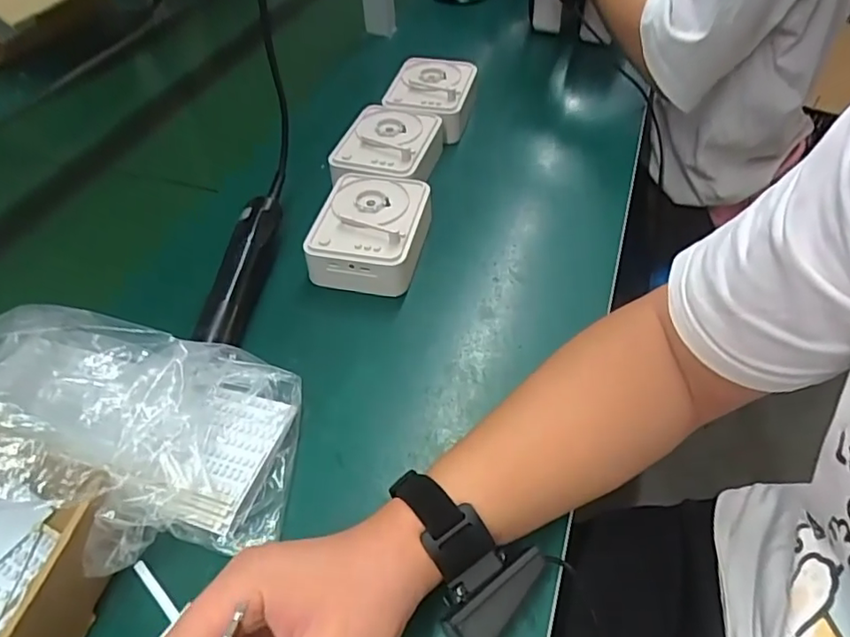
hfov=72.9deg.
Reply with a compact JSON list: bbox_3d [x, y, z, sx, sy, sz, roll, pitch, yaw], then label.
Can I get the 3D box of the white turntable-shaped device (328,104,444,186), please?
[{"bbox_3d":[-0.038,-0.187,0.648,0.110,0.047,0.130,9,49,11],"label":"white turntable-shaped device"}]

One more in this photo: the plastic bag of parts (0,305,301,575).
[{"bbox_3d":[-0.216,0.073,0.395,0.237,0.098,0.171,6,50,5],"label":"plastic bag of parts"}]

